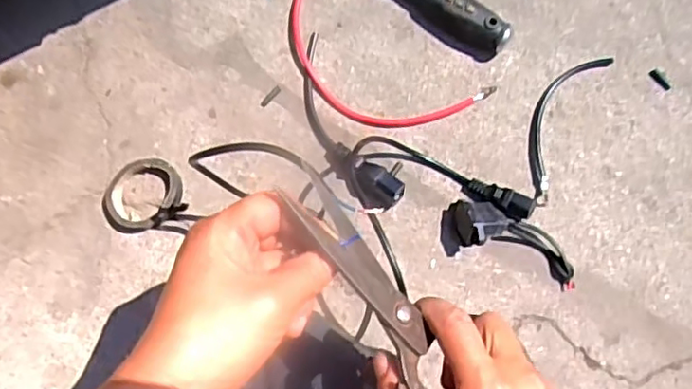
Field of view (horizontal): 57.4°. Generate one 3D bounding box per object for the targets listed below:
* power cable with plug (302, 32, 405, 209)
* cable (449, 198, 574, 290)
[{"bbox_3d":[-0.005,-0.060,0.526,0.050,0.028,0.160,-33,81,-3],"label":"power cable with plug"},{"bbox_3d":[0.136,0.036,0.502,0.110,0.035,0.039,21,82,6],"label":"cable"}]

